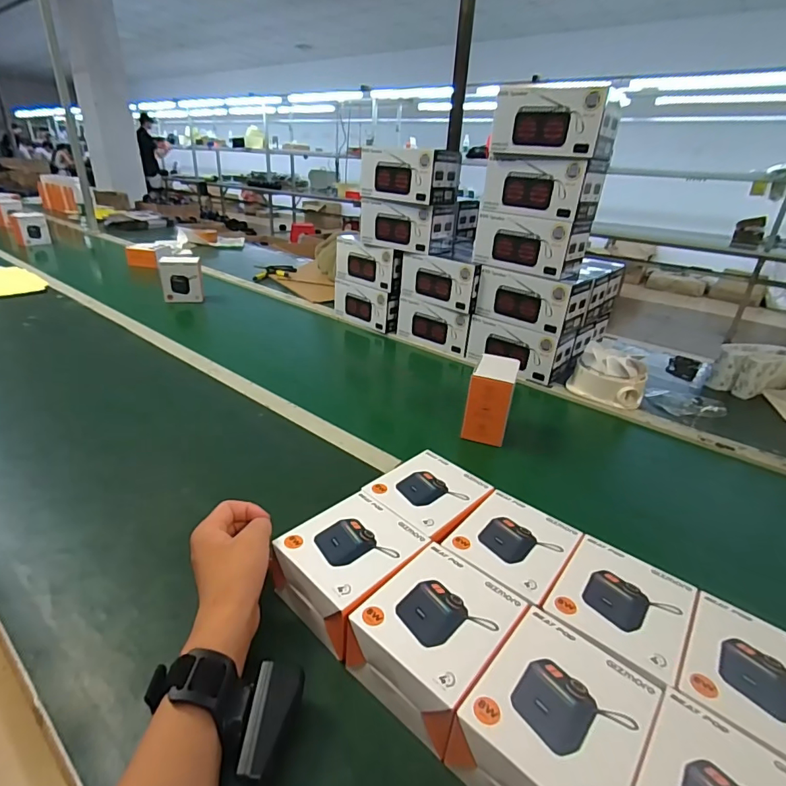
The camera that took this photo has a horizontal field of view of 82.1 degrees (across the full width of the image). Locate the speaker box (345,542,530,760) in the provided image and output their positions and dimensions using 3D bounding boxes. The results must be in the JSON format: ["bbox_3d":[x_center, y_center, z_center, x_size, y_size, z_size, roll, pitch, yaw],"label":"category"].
[{"bbox_3d":[0.034,0.195,0.363,0.099,0.053,0.119,24,33,36],"label":"speaker box"}]

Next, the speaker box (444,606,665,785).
[{"bbox_3d":[0.109,0.228,0.305,0.097,0.054,0.119,23,33,34],"label":"speaker box"}]

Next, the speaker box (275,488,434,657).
[{"bbox_3d":[-0.039,0.160,0.426,0.101,0.057,0.117,24,33,35],"label":"speaker box"}]

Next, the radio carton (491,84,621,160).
[{"bbox_3d":[0.285,-0.474,0.795,0.196,0.100,0.088,23,32,34],"label":"radio carton"}]

